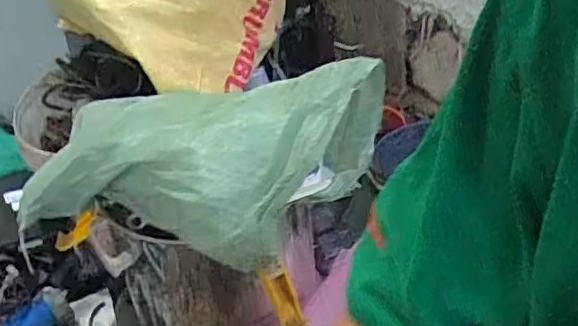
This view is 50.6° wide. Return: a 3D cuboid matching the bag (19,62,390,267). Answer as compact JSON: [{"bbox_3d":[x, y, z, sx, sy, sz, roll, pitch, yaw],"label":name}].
[{"bbox_3d":[-0.121,-0.015,0.781,0.418,0.152,0.249,8,38,19],"label":"bag"}]

